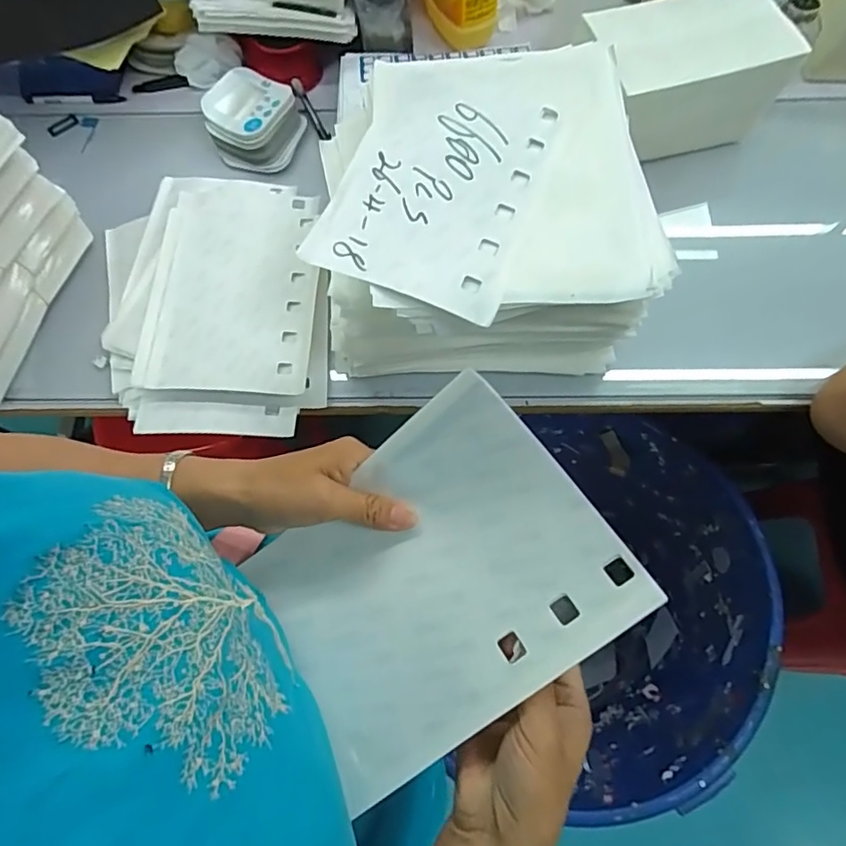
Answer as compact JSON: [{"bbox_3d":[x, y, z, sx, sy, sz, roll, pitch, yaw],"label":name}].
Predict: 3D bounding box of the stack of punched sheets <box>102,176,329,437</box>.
[{"bbox_3d":[-0.244,-0.141,0.627,0.268,0.039,0.317,-2,71,2],"label":"stack of punched sheets"}]

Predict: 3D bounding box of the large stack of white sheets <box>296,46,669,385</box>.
[{"bbox_3d":[0.046,-0.189,0.549,0.299,0.175,0.272,-8,71,0],"label":"large stack of white sheets"}]

